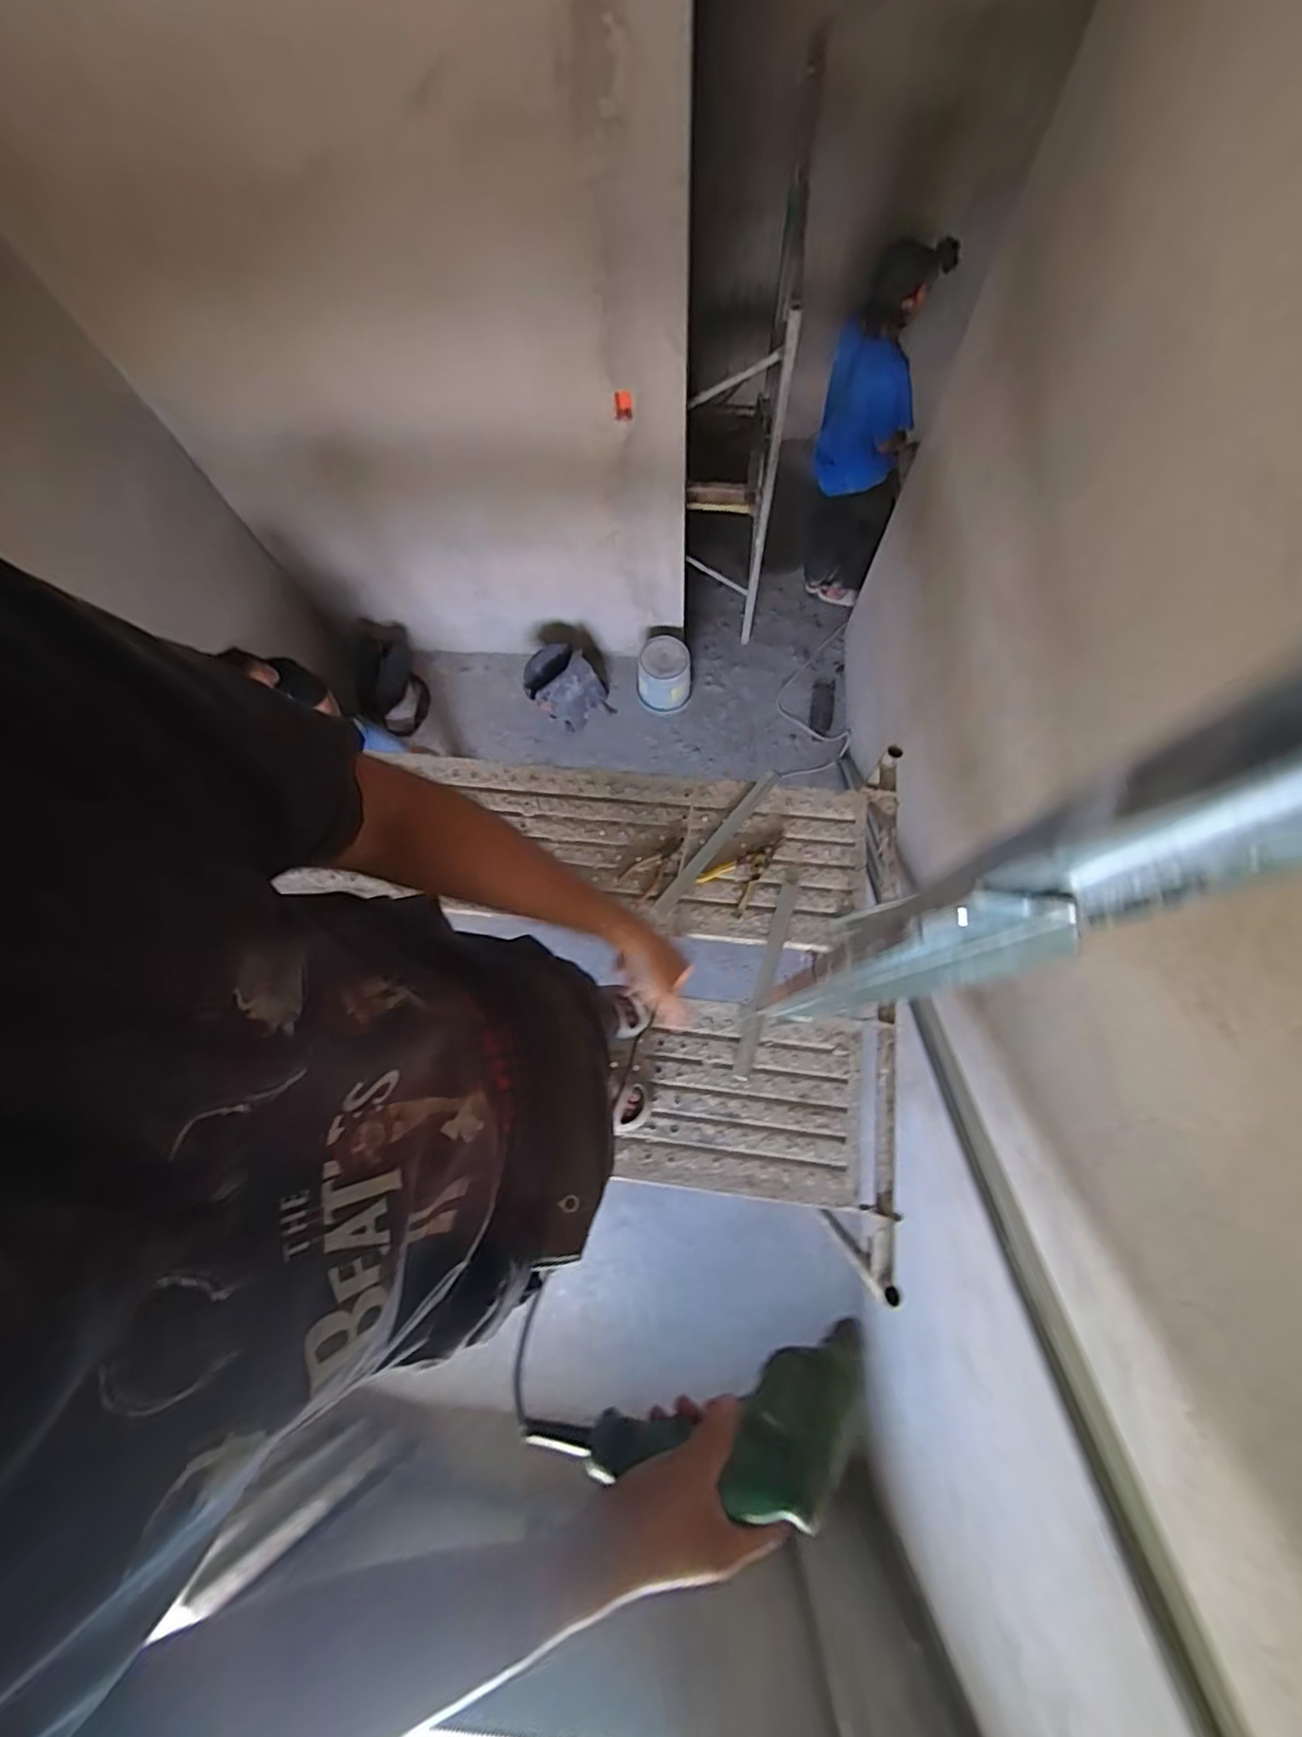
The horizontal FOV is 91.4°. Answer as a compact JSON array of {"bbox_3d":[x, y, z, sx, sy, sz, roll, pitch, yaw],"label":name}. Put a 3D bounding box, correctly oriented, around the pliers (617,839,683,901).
[{"bbox_3d":[0.007,-0.012,1.552,0.086,0.013,0.180,38,79,11],"label":"pliers"}]

